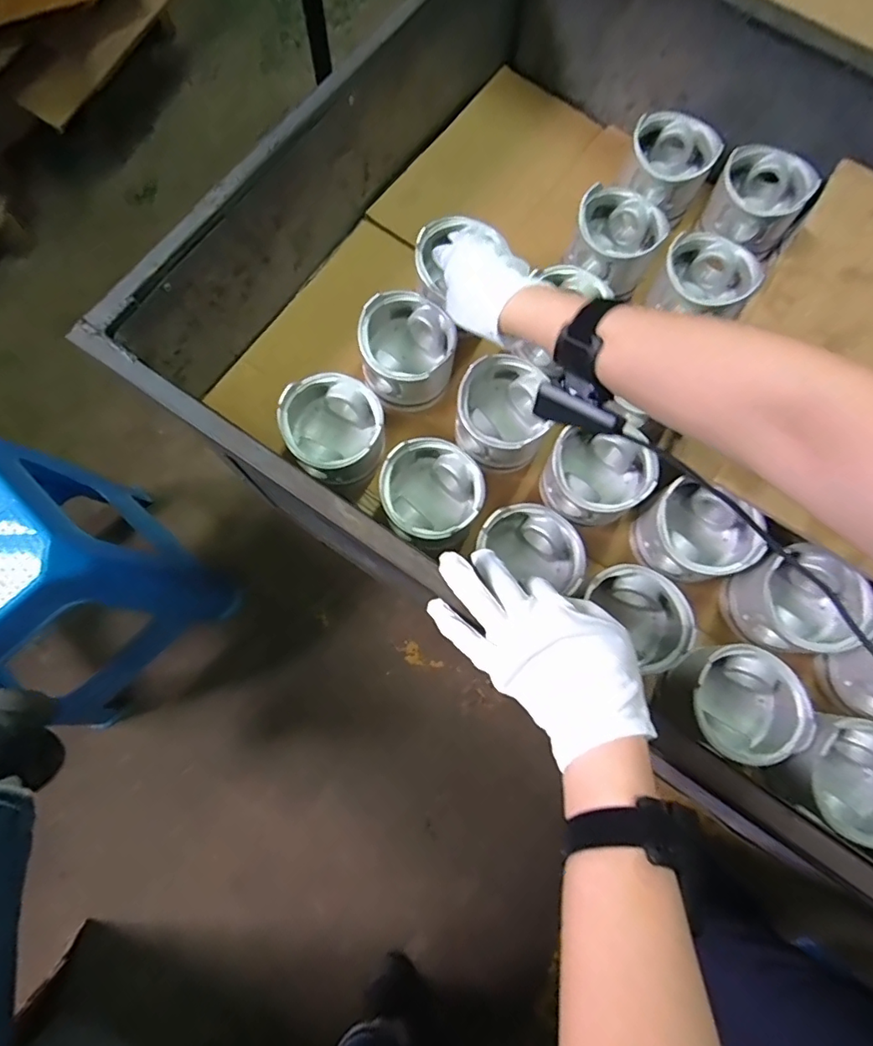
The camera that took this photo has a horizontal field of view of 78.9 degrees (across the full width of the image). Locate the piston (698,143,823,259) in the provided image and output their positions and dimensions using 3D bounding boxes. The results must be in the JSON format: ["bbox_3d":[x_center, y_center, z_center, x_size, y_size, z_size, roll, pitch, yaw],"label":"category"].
[{"bbox_3d":[0.401,-0.408,0.666,0.105,0.077,0.105,41,79,8],"label":"piston"}]

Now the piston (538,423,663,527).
[{"bbox_3d":[0.169,-0.052,0.567,0.100,0.076,0.099,0,76,-1],"label":"piston"}]

